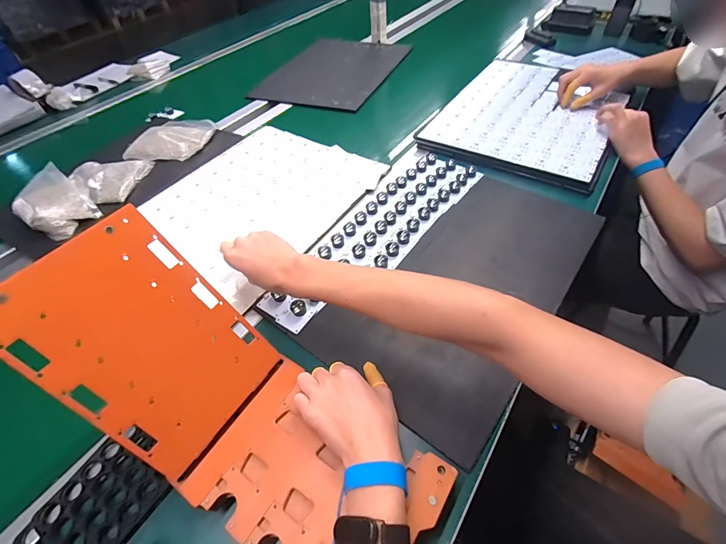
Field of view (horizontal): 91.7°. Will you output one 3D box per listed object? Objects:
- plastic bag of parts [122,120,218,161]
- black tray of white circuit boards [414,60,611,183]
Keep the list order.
[{"bbox_3d":[-0.463,-0.328,0.854,0.167,0.032,0.165,4,52,8],"label":"plastic bag of parts"},{"bbox_3d":[0.384,-0.379,0.824,0.360,0.028,0.444,26,58,24],"label":"black tray of white circuit boards"}]

